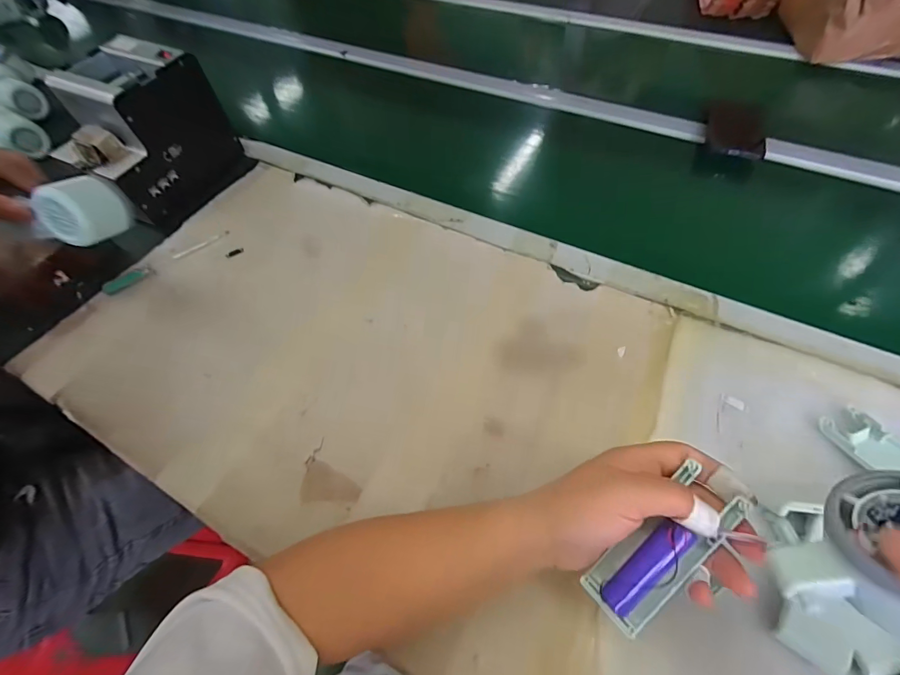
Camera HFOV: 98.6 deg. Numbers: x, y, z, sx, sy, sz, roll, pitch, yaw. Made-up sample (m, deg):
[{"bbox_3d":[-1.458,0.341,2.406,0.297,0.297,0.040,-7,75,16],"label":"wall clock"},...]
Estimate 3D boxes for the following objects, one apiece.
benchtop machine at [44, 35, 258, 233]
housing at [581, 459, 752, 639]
[{"bbox_3d":[-0.393,-0.268,0.505,0.101,0.156,0.176,23,61,16],"label":"benchtop machine"},{"bbox_3d":[0.127,0.128,0.231,0.041,0.024,0.101,45,100,26],"label":"housing"}]

